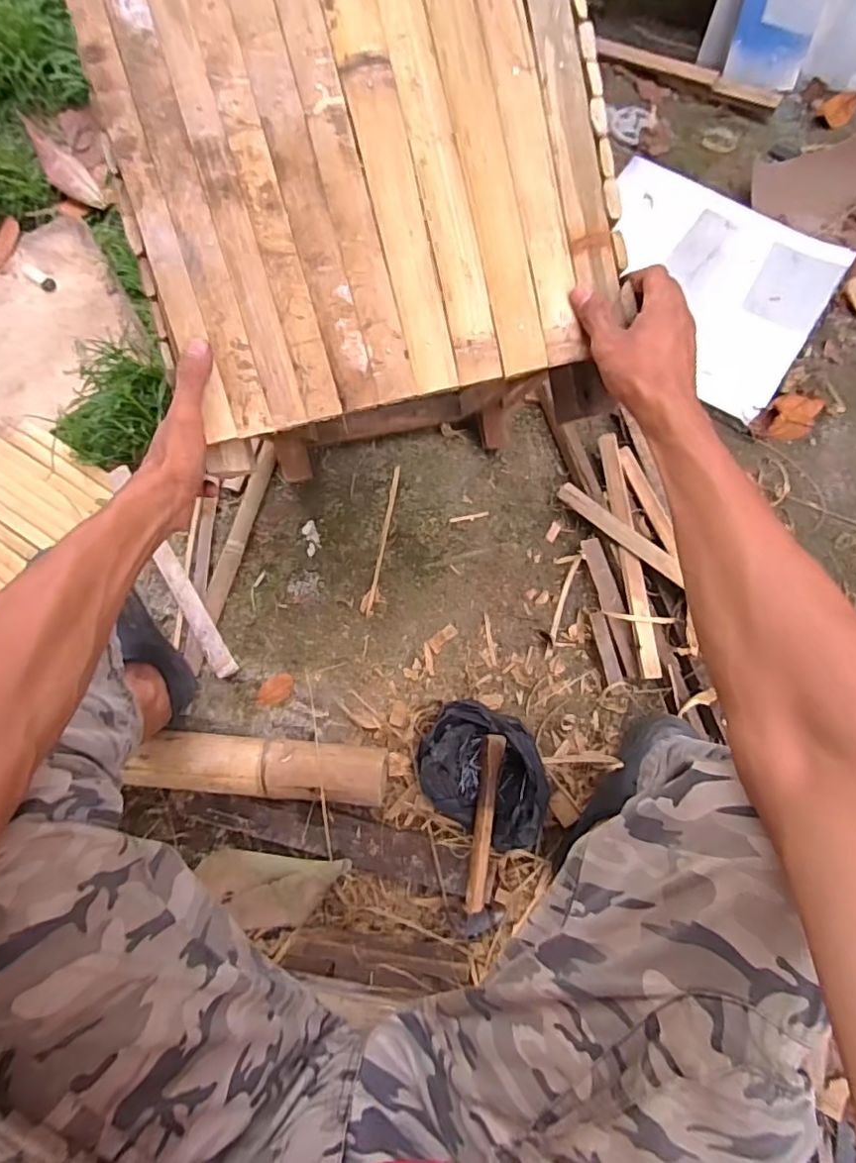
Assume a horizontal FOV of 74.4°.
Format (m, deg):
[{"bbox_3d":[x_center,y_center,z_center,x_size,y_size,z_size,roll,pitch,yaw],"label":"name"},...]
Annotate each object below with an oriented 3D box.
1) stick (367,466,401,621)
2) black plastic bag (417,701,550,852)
[{"bbox_3d":[-0.071,-0.066,0.889,0.010,0.013,0.247,10,76,2],"label":"stick"},{"bbox_3d":[0.082,0.254,0.757,0.195,0.086,0.155,32,77,7],"label":"black plastic bag"}]

